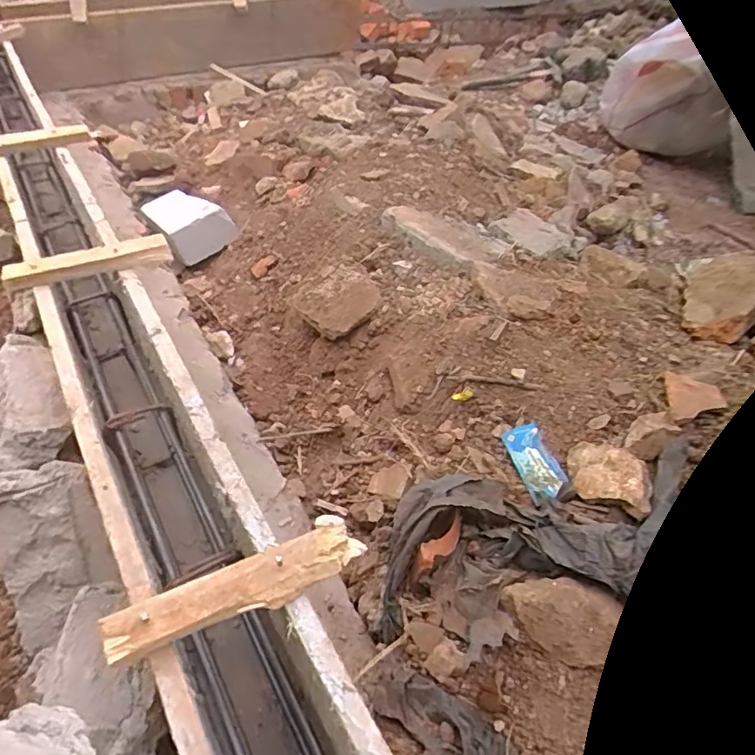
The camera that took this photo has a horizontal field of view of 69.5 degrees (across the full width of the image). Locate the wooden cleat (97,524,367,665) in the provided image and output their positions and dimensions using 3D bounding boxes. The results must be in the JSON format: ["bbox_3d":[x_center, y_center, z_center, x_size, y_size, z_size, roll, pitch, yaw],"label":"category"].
[{"bbox_3d":[-0.094,0.146,0.377,0.172,0.020,0.034,-18,48,-21],"label":"wooden cleat"}]

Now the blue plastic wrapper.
[{"bbox_3d":[0.171,0.091,0.597,0.041,0.006,0.094,-25,45,7],"label":"blue plastic wrapper"}]

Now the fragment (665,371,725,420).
[{"bbox_3d":[0.345,0.022,0.591,0.053,0.013,0.077,13,45,9],"label":"fragment"}]

